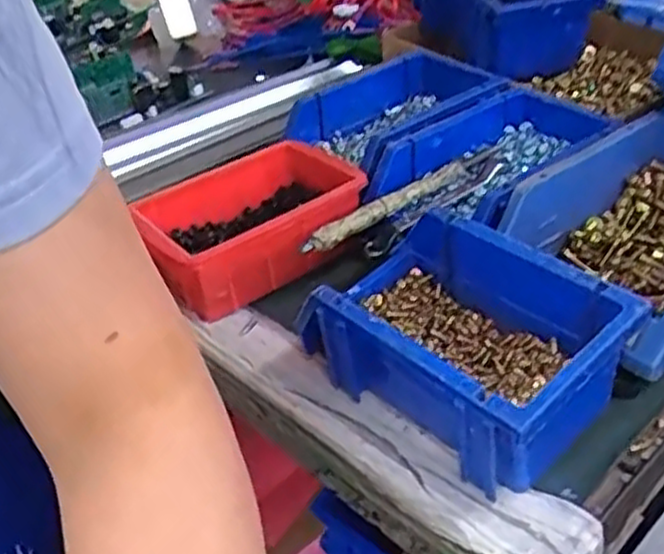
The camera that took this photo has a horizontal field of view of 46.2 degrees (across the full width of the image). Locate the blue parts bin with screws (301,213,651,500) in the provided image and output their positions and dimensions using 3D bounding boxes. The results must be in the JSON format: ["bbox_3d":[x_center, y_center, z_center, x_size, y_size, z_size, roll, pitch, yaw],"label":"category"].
[{"bbox_3d":[0.065,0.032,0.417,0.102,0.076,0.160,-33,45,-29],"label":"blue parts bin with screws"}]

